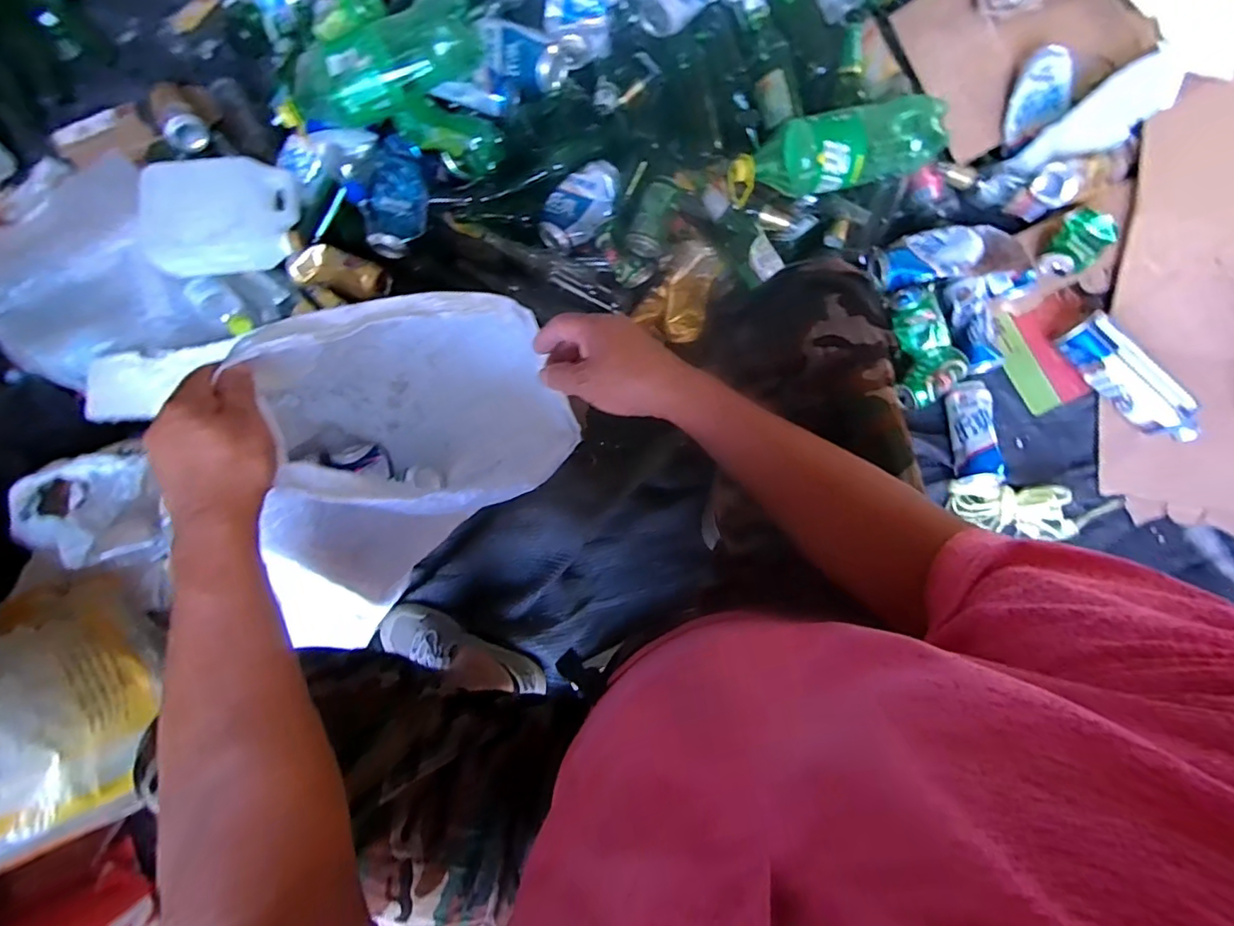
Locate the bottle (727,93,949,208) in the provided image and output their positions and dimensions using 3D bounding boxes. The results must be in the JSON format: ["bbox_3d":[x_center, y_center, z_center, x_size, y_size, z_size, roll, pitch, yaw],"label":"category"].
[{"bbox_3d":[0.336,-0.478,0.859,0.321,0.119,0.119,-21,80,-4],"label":"bottle"}]

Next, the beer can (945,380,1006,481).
[{"bbox_3d":[0.579,-0.051,0.905,0.060,0.062,0.161,-6,79,-1],"label":"beer can"}]

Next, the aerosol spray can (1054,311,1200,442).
[{"bbox_3d":[0.837,-0.135,0.903,0.063,0.063,0.242,-39,81,-7],"label":"aerosol spray can"}]

